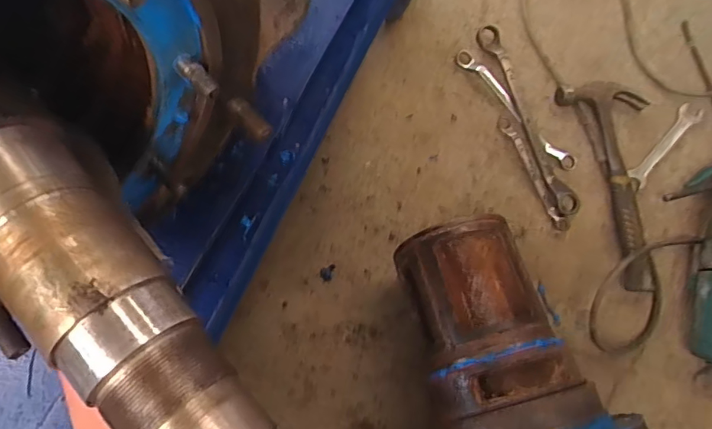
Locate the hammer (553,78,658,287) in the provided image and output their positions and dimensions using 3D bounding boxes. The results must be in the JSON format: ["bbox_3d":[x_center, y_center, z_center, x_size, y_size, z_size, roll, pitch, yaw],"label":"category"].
[{"bbox_3d":[0.409,-0.053,0.692,0.120,0.029,0.319,-11,78,-2],"label":"hammer"}]

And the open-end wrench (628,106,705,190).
[{"bbox_3d":[0.486,-0.112,0.715,0.034,0.013,0.170,41,81,9],"label":"open-end wrench"}]

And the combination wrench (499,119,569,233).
[{"bbox_3d":[0.270,-0.065,0.705,0.025,0.010,0.194,-25,78,-5],"label":"combination wrench"}]

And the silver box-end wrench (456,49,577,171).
[{"bbox_3d":[0.250,-0.169,0.726,0.029,0.018,0.253,-39,80,-7],"label":"silver box-end wrench"}]

